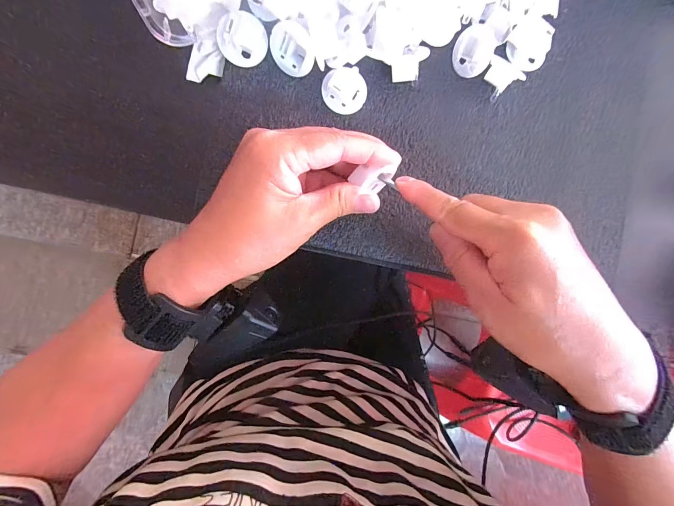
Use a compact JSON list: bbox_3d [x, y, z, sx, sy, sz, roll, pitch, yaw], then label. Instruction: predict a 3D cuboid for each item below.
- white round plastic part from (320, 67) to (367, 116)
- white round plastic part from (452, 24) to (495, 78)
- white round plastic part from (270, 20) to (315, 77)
[{"bbox_3d":[0.006,-0.118,0.242,0.032,0.004,0.031,-4,108,-12],"label":"white round plastic part"},{"bbox_3d":[0.103,-0.151,0.248,0.031,0.005,0.031,4,99,26],"label":"white round plastic part"},{"bbox_3d":[-0.031,-0.140,0.228,0.031,0.007,0.031,6,131,7],"label":"white round plastic part"}]

